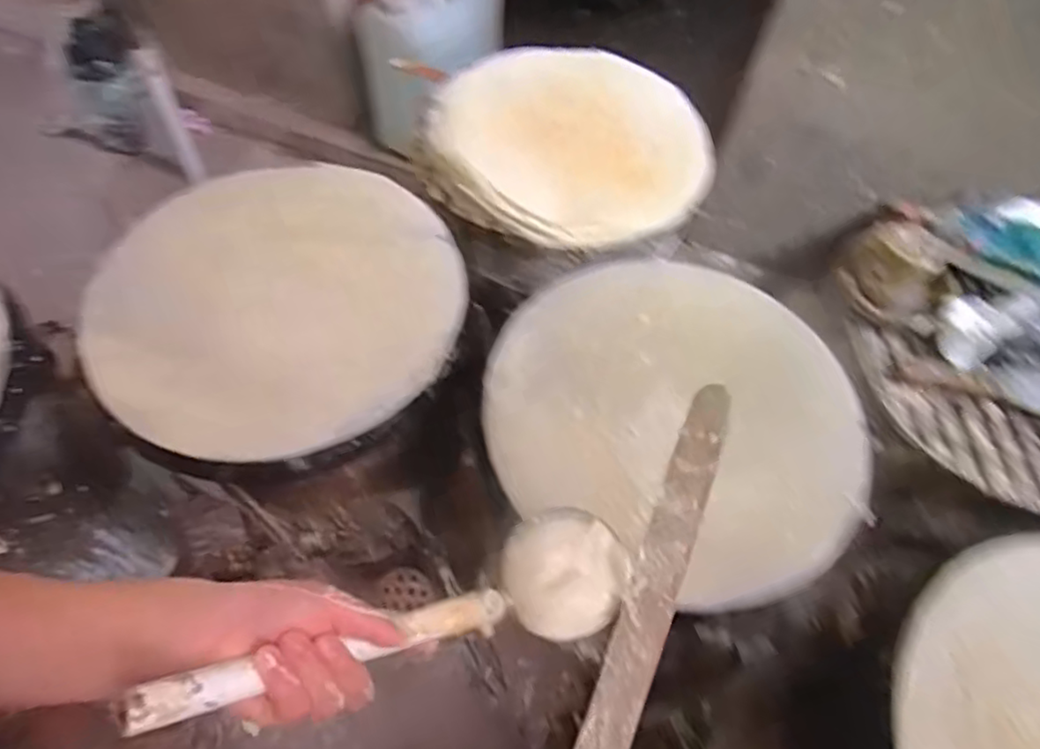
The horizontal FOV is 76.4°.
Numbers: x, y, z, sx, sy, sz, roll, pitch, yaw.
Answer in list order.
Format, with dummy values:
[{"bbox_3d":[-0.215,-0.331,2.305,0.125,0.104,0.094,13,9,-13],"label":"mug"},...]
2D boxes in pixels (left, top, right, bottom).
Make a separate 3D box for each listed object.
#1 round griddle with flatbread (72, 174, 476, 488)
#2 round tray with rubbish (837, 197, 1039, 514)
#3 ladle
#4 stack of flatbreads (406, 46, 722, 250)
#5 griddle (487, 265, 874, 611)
[{"bbox_3d":[-0.247,-0.079,0.695,0.363,0.048,0.371,-7,61,-9],"label":"round griddle with flatbread"},{"bbox_3d":[0.573,-0.027,0.740,0.362,0.060,0.352,-1,78,3],"label":"round tray with rubbish"},{"bbox_3d":[-0.057,0.151,0.410,0.329,0.051,0.087,-2,54,-43],"label":"ladle"},{"bbox_3d":[0.055,-0.322,0.908,0.373,0.072,0.345,39,64,17],"label":"stack of flatbreads"},{"bbox_3d":[0.152,0.037,0.640,0.322,0.063,0.353,2,60,-3],"label":"griddle"}]

